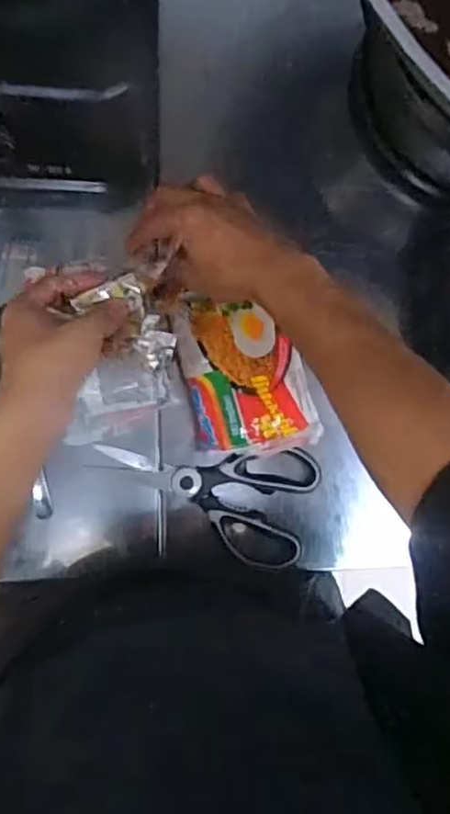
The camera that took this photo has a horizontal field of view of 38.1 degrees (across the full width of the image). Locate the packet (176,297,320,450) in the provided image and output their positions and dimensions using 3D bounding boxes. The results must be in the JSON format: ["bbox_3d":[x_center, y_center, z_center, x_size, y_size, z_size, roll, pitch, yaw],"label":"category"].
[{"bbox_3d":[0.016,-0.027,0.541,0.098,0.033,0.130,-12,89,-9],"label":"packet"}]

